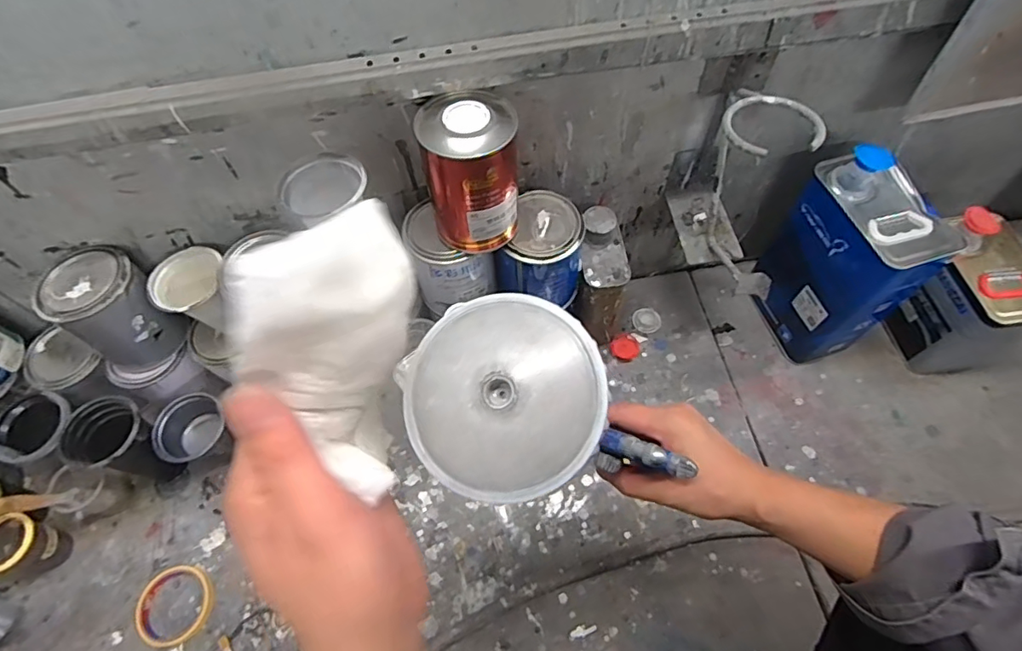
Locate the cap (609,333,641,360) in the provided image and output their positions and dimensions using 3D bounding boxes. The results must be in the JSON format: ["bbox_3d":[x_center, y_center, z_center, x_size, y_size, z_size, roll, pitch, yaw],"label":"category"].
[{"bbox_3d":[0.180,0.034,0.831,0.046,0.013,0.040,-3,81,-1],"label":"cap"}]

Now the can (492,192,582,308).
[{"bbox_3d":[0.041,-0.086,0.678,0.091,0.129,0.101,32,67,19],"label":"can"}]

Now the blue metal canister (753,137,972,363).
[{"bbox_3d":[0.453,-0.087,0.726,0.117,0.300,0.177,-14,61,-5],"label":"blue metal canister"}]

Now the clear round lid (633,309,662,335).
[{"bbox_3d":[0.221,-0.008,0.852,0.044,0.006,0.043,-1,60,2],"label":"clear round lid"}]

